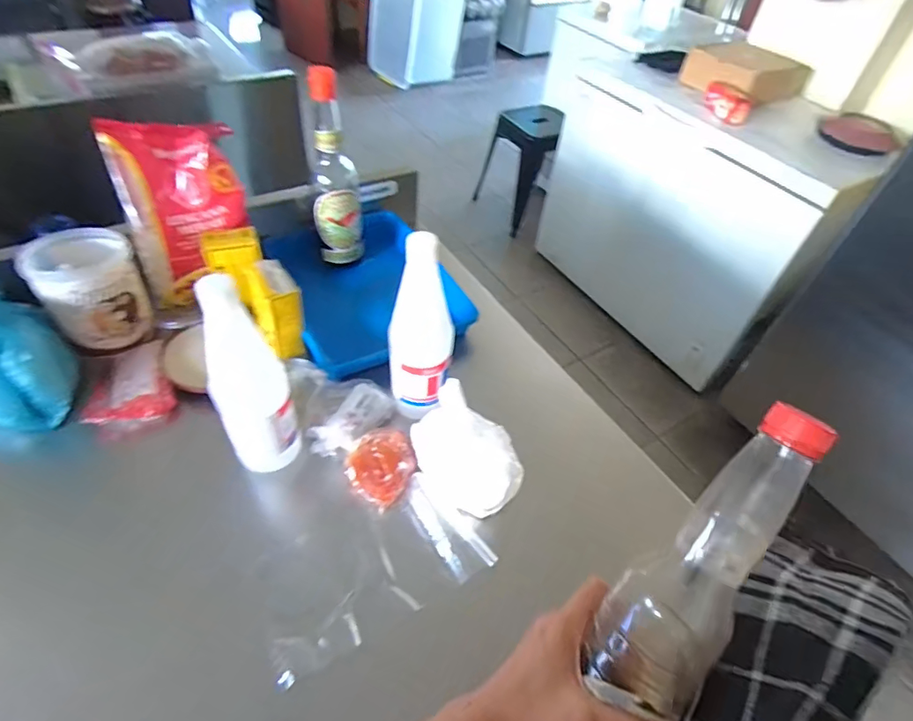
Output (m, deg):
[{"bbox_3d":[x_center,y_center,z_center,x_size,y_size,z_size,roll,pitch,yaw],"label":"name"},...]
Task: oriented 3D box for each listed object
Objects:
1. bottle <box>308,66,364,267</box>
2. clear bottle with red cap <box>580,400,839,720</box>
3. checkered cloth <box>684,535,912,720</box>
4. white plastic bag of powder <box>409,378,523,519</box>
[{"bbox_3d":[-0.179,-0.268,0.748,0.065,0.280,0.066,-1,48,-7],"label":"bottle"},{"bbox_3d":[0.138,0.133,0.301,0.068,0.232,0.062,26,18,17],"label":"clear bottle with red cap"},{"bbox_3d":[0.170,0.181,0.277,0.215,0.034,0.078,-36,21,-26],"label":"checkered cloth"},{"bbox_3d":[0.014,0.096,0.568,0.080,0.101,0.125,-32,58,-29],"label":"white plastic bag of powder"}]

